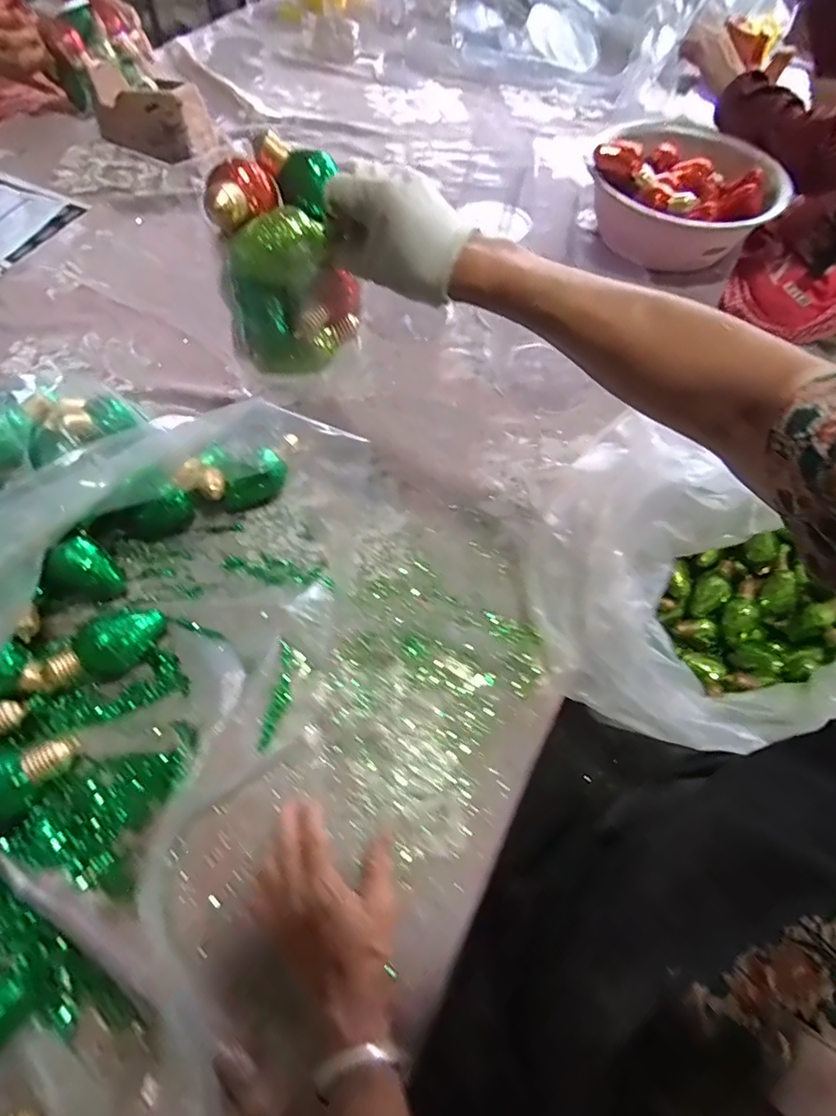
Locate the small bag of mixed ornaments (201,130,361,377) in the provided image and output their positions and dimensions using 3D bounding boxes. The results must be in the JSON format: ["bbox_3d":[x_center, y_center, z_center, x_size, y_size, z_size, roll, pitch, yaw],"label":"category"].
[{"bbox_3d":[-0.108,-0.239,0.442,0.104,0.146,0.092,-13,61,-10],"label":"small bag of mixed ornaments"}]

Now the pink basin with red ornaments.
[{"bbox_3d":[0.391,-0.536,0.804,0.253,0.118,0.283,24,62,8],"label":"pink basin with red ornaments"}]

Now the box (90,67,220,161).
[{"bbox_3d":[-0.446,-0.738,0.885,0.216,0.086,0.075,26,63,10],"label":"box"}]

